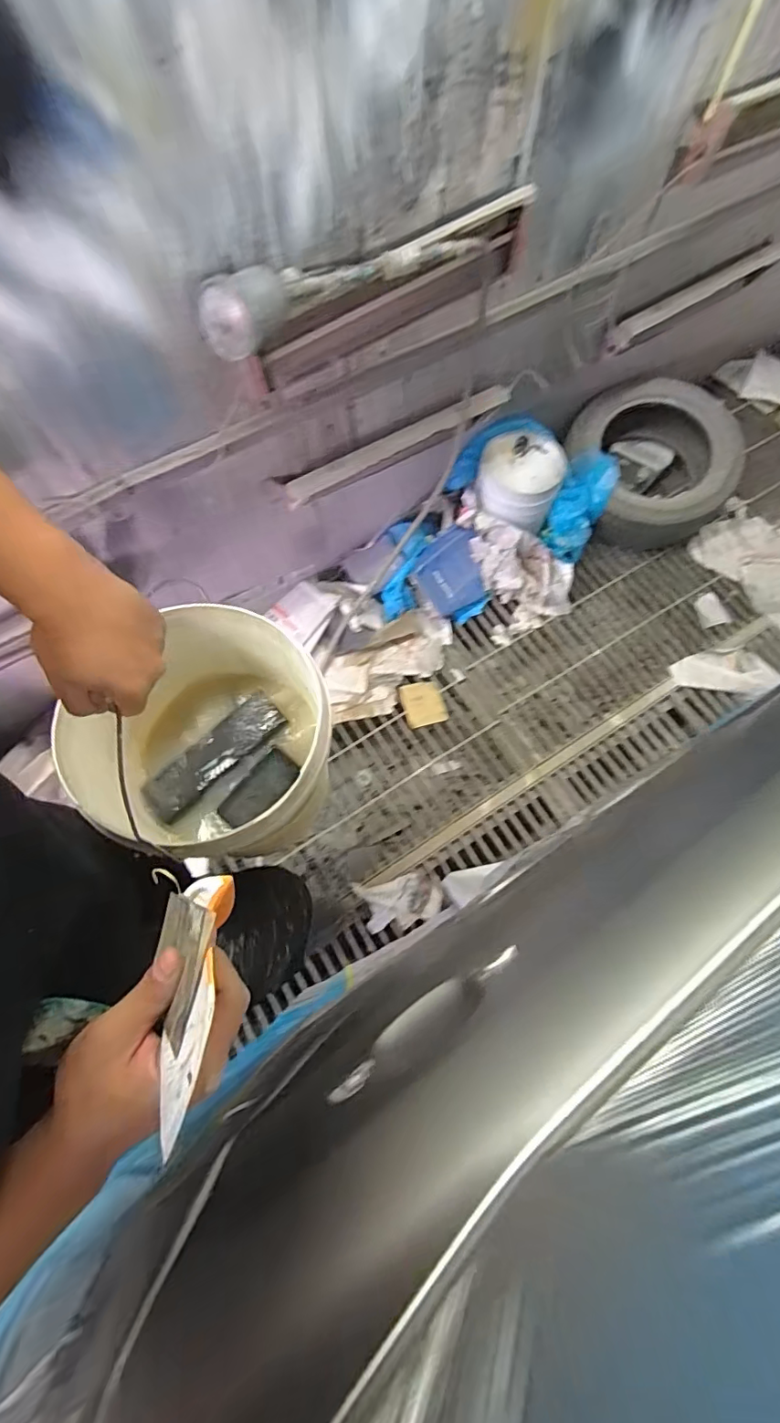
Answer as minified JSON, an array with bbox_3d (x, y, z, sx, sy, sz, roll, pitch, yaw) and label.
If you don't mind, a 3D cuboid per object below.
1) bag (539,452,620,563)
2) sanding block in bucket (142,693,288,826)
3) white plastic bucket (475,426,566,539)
[{"bbox_3d":[0.606,-0.658,1.648,0.152,0.072,0.343,24,94,11],"label":"bag"},{"bbox_3d":[-0.258,0.067,0.755,0.225,0.020,0.072,-41,75,-14],"label":"sanding block in bucket"},{"bbox_3d":[0.400,-0.705,1.597,0.242,0.179,0.263,0,70,0],"label":"white plastic bucket"}]

